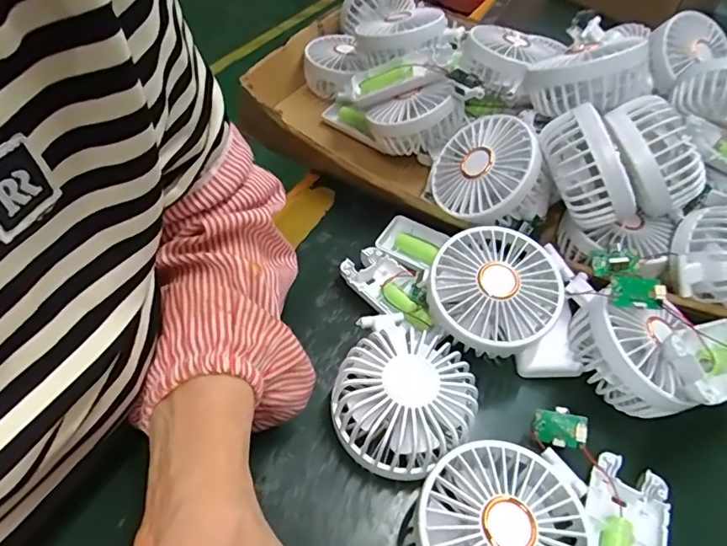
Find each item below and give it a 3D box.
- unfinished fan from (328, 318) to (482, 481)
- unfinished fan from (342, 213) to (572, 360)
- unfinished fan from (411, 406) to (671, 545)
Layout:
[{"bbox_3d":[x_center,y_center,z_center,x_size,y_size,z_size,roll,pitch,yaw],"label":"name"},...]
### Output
[{"bbox_3d":[0.025,0.073,0.306,0.083,0.047,0.096,19,51,10],"label":"unfinished fan"},{"bbox_3d":[0.060,0.003,0.358,0.096,0.062,0.152,-35,62,-29],"label":"unfinished fan"},{"bbox_3d":[0.100,0.133,0.266,0.127,0.046,0.128,3,50,-4],"label":"unfinished fan"}]

